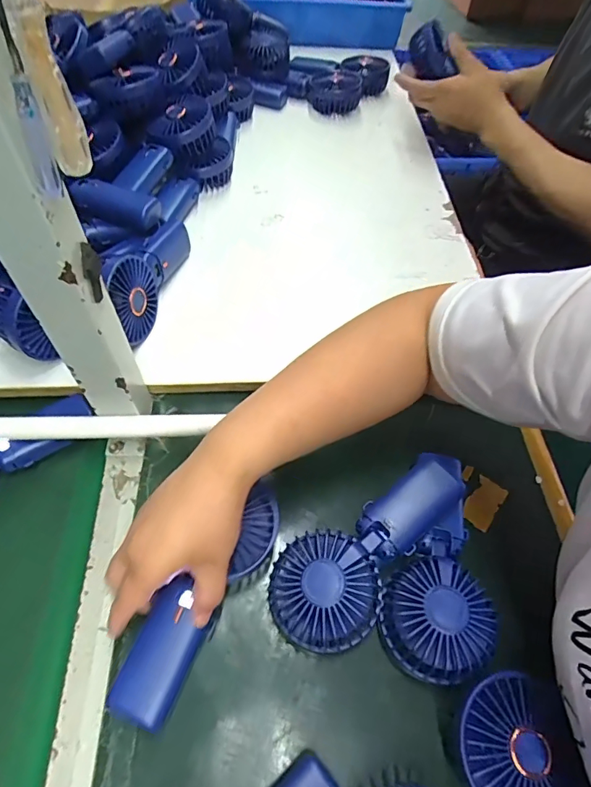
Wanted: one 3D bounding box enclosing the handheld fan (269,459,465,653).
[{"bbox_3d":[0.055,0.117,0.368,0.078,0.032,0.176,39,61,21],"label":"handheld fan"}]

